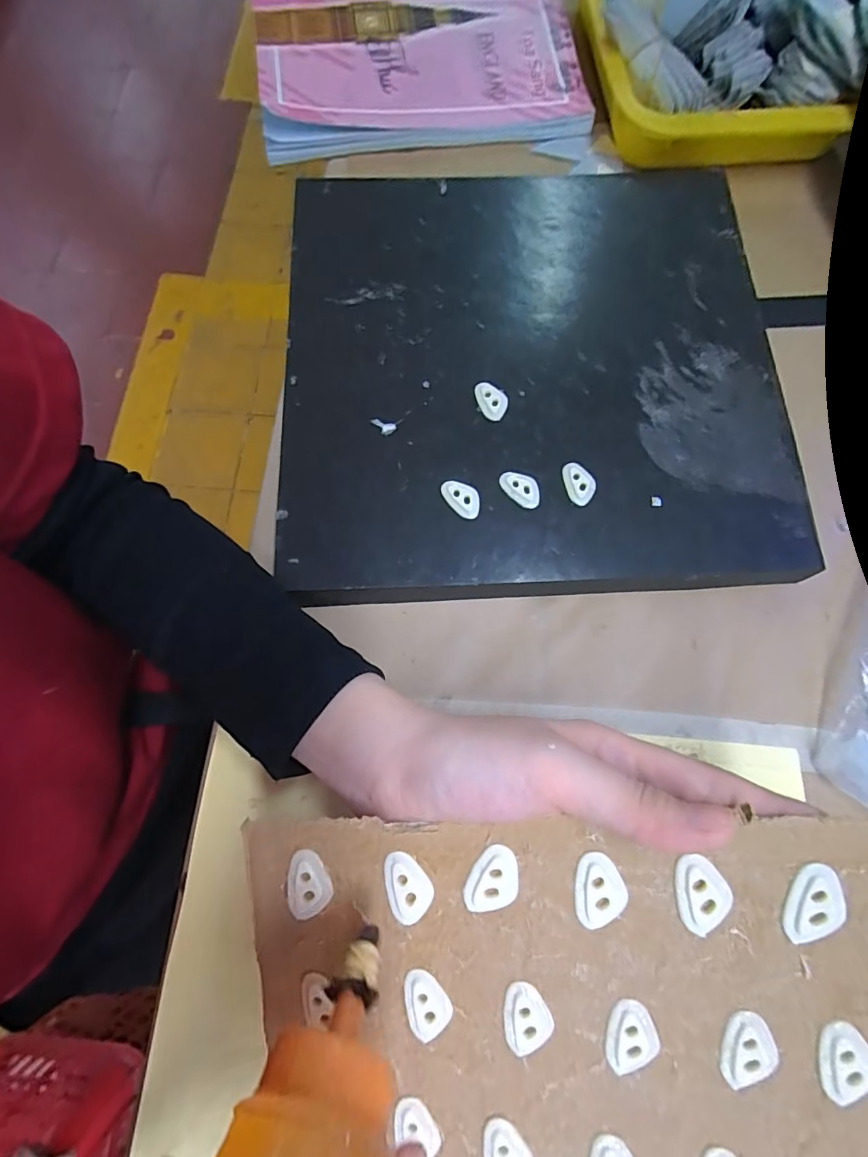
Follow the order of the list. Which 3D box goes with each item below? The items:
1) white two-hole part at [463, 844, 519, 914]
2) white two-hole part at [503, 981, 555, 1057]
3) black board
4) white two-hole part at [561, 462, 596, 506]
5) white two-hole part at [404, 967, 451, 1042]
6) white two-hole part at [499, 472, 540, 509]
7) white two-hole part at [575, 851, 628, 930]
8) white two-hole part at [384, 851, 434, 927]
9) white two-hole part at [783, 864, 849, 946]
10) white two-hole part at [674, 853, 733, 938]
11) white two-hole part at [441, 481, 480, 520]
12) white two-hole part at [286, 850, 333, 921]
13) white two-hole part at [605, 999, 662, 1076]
[{"bbox_3d":[0.021,0.106,0.171,0.016,0.004,0.026,27,96,6],"label":"white two-hole part"},{"bbox_3d":[0.033,0.154,0.172,0.017,0.004,0.025,-10,89,5],"label":"white two-hole part"},{"bbox_3d":[0.058,-0.133,0.314,0.294,0.031,0.288,-3,75,-2],"label":"black board"},{"bbox_3d":[0.084,-0.055,0.281,0.017,0.004,0.025,-14,75,-4],"label":"white two-hole part"},{"bbox_3d":[-0.002,0.155,0.178,0.016,0.004,0.026,-9,92,8],"label":"white two-hole part"},{"bbox_3d":[0.051,-0.053,0.280,0.017,0.004,0.026,-44,79,-11],"label":"white two-hole part"},{"bbox_3d":[0.056,0.106,0.167,0.016,0.004,0.026,2,91,5],"label":"white two-hole part"},{"bbox_3d":[-0.009,0.112,0.176,0.016,0.004,0.027,-8,92,6],"label":"white two-hole part"},{"bbox_3d":[0.120,0.103,0.154,0.016,0.004,0.026,17,95,10],"label":"white two-hole part"},{"bbox_3d":[0.087,0.104,0.160,0.016,0.004,0.026,-2,93,12],"label":"white two-hole part"},{"bbox_3d":[0.016,-0.046,0.279,0.026,0.004,0.016,43,78,10],"label":"white two-hole part"},{"bbox_3d":[-0.046,0.114,0.184,0.017,0.004,0.024,-5,91,4],"label":"white two-hole part"},{"bbox_3d":[0.067,0.157,0.166,0.017,0.005,0.024,-6,92,10],"label":"white two-hole part"}]

